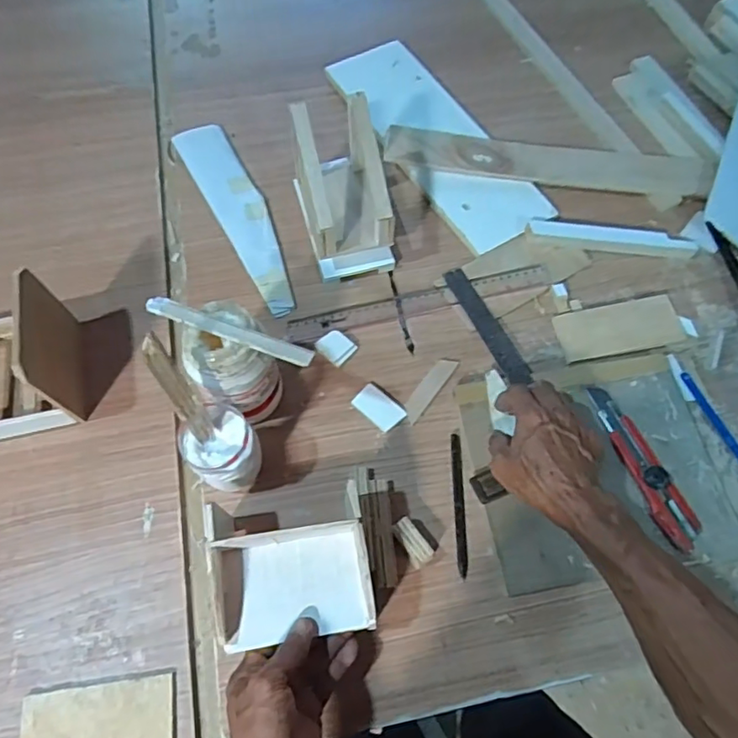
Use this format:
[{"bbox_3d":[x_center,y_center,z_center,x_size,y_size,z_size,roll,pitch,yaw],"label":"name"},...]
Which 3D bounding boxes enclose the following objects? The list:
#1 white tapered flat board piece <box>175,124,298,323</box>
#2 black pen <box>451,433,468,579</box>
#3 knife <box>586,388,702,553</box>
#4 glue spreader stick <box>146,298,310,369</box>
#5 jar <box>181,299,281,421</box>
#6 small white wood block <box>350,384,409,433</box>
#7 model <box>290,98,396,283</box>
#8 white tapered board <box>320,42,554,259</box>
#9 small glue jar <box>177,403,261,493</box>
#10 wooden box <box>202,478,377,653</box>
[{"bbox_3d":[-0.156,-0.194,0.706,0.063,0.007,0.308,-27,68,-12],"label":"white tapered flat board piece"},{"bbox_3d":[0.088,0.129,0.556,0.011,0.004,0.135,0,65,-1],"label":"black pen"},{"bbox_3d":[0.266,0.094,0.564,0.033,0.025,0.168,-21,67,-10],"label":"knife"},{"bbox_3d":[-0.117,-0.033,0.483,0.148,0.005,0.018,19,58,6],"label":"glue spreader stick"},{"bbox_3d":[-0.126,0.000,0.546,0.069,0.135,0.079,41,71,16],"label":"jar"},{"bbox_3d":[0.011,0.040,0.601,0.052,0.004,0.033,40,71,16],"label":"small white wood block"},{"bbox_3d":[-0.029,-0.198,0.632,0.080,0.149,0.138,-14,66,-7],"label":"model"},{"bbox_3d":[0.085,-0.303,0.752,0.125,0.022,0.360,-28,69,-13],"label":"white tapered board"},{"bbox_3d":[-0.132,0.079,0.534,0.059,0.090,0.062,0,65,-1],"label":"small glue jar"},{"bbox_3d":[-0.064,0.162,0.470,0.124,0.031,0.108,-8,66,-4],"label":"wooden box"}]

